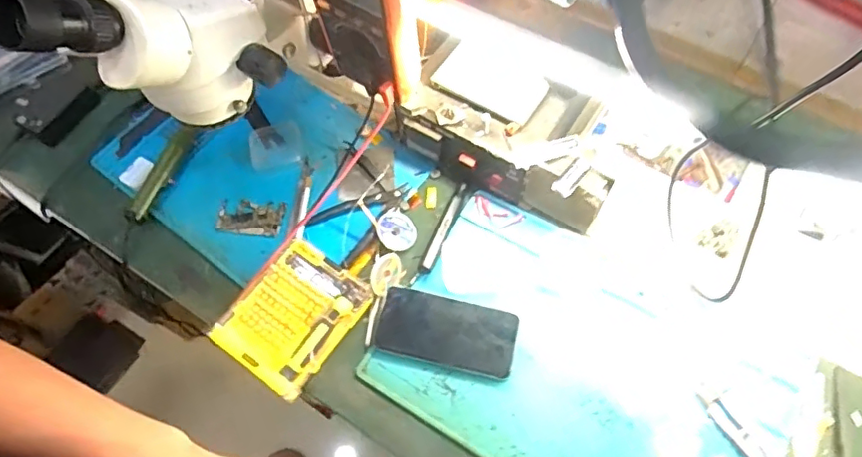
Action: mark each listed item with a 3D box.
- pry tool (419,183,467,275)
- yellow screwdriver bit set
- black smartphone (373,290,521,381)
[{"bbox_3d":[0.015,-0.002,0.635,0.016,0.012,0.117,19,66,13],"label":"pry tool"},{"bbox_3d":[-0.141,0.092,0.585,0.106,0.028,0.132,32,70,18],"label":"yellow screwdriver bit set"},{"bbox_3d":[0.016,0.107,0.583,0.139,0.012,0.070,11,65,9],"label":"black smartphone"}]

